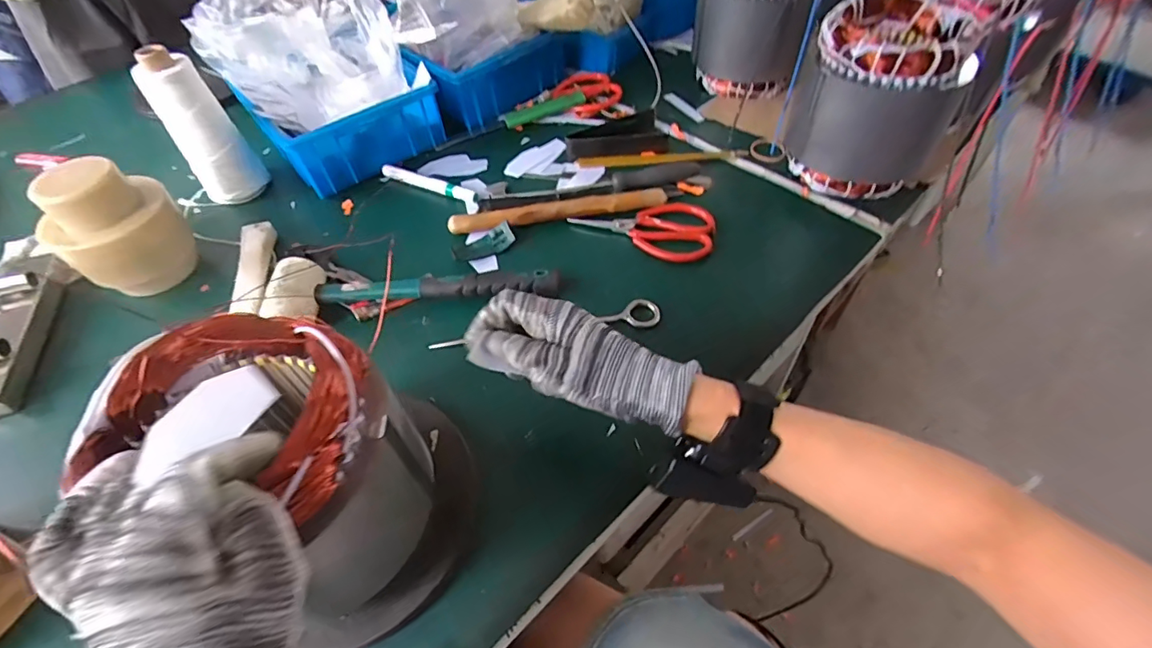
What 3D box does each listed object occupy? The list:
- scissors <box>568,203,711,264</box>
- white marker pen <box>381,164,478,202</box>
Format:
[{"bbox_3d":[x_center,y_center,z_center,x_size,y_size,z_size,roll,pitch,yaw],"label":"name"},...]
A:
[{"bbox_3d":[0.073,-0.107,0.574,0.156,0.018,0.067,7,52,9],"label":"scissors"},{"bbox_3d":[-0.186,-0.177,0.656,0.140,0.014,0.016,21,56,19],"label":"white marker pen"}]

